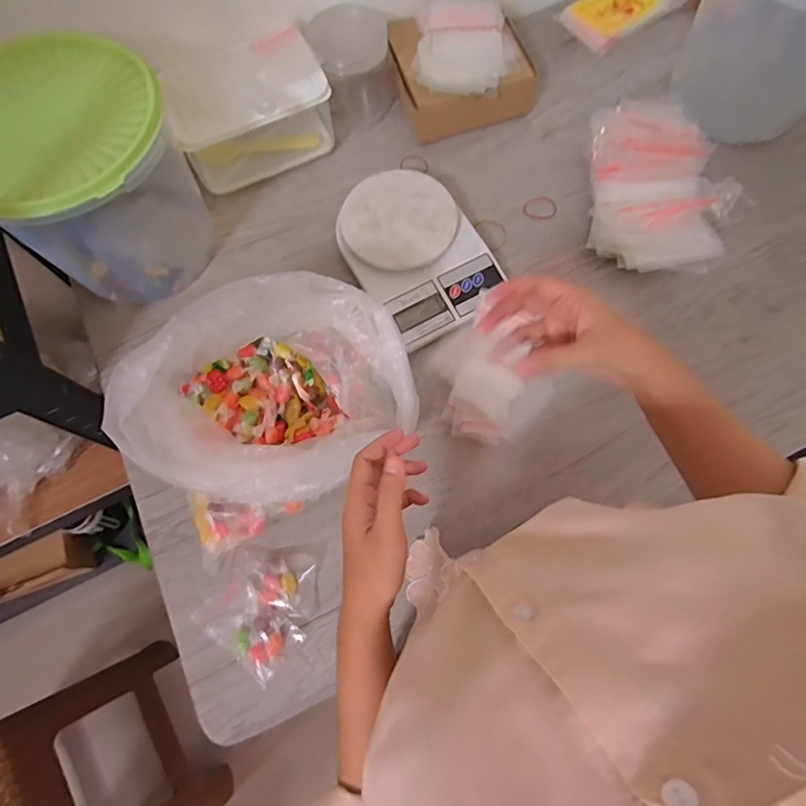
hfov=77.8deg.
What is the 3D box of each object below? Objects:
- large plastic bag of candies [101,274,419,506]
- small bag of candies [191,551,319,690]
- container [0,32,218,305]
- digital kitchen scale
[{"bbox_3d":[-0.109,-0.008,0.449,0.232,0.141,0.194,3,72,3],"label":"large plastic bag of candies"},{"bbox_3d":[-0.131,0.188,0.474,0.091,0.016,0.107,32,75,11],"label":"small bag of candies"},{"bbox_3d":[-0.318,-0.227,0.525,0.191,0.183,0.219,-31,74,-8],"label":"container"},{"bbox_3d":[0.014,-0.175,0.573,0.141,0.032,0.194,-32,74,-9],"label":"digital kitchen scale"}]

